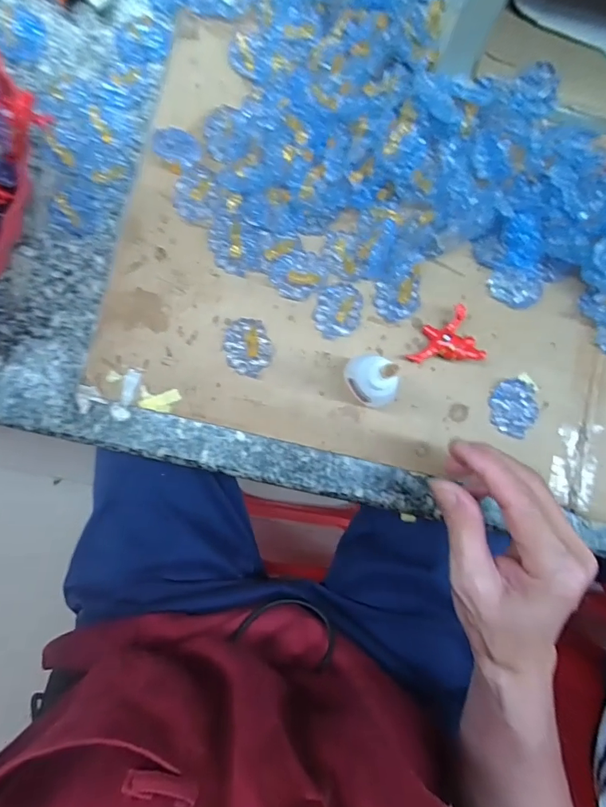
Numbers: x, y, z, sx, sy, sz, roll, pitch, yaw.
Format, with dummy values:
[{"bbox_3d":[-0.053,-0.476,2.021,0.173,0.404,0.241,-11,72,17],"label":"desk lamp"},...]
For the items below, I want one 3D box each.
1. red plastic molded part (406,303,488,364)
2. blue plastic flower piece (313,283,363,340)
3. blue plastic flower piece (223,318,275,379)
[{"bbox_3d":[0.096,-0.047,0.308,0.047,0.015,0.037,-1,86,-3],"label":"red plastic molded part"},{"bbox_3d":[0.024,-0.063,0.308,0.032,0.009,0.037,8,86,-2],"label":"blue plastic flower piece"},{"bbox_3d":[-0.037,-0.037,0.304,0.032,0.013,0.038,-25,88,-4],"label":"blue plastic flower piece"}]

